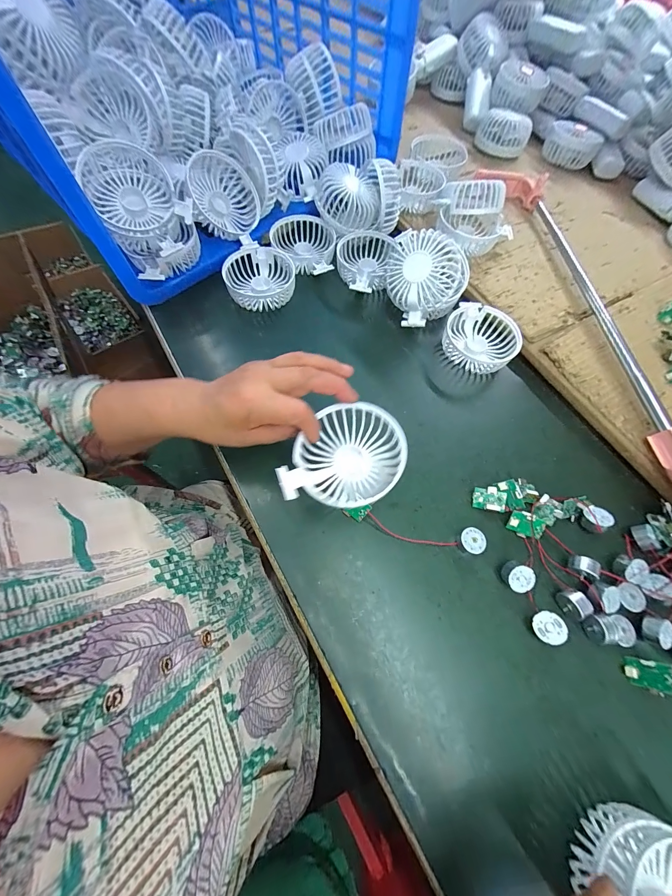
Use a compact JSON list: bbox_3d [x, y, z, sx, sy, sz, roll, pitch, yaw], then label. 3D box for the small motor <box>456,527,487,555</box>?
[{"bbox_3d":[0.130,0.089,0.297,0.024,0.010,0.024,15,65,2],"label":"small motor"}]

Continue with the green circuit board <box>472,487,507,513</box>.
[{"bbox_3d":[0.155,0.051,0.309,0.031,0.015,0.024,7,90,13],"label":"green circuit board"}]

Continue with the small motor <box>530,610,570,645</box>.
[{"bbox_3d":[0.184,0.155,0.266,0.024,0.012,0.024,-16,54,23],"label":"small motor"}]

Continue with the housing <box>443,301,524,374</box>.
[{"bbox_3d":[0.185,-0.140,0.397,0.090,0.029,0.079,41,69,13],"label":"housing"}]

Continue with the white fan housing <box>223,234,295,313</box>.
[{"bbox_3d":[-0.099,-0.230,0.414,0.082,0.038,0.094,11,65,1],"label":"white fan housing"}]

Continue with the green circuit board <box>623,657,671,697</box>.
[{"bbox_3d":[0.263,0.191,0.258,0.005,0.032,0.023,14,67,-35],"label":"green circuit board"}]

